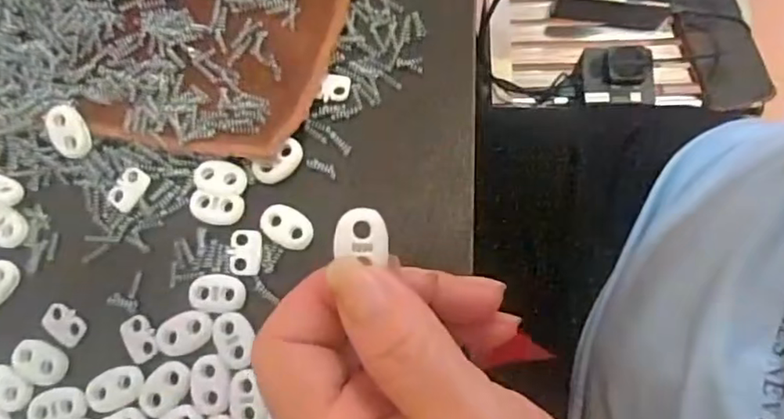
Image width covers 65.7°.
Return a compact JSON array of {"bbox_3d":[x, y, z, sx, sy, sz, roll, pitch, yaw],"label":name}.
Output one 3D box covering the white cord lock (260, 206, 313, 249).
[{"bbox_3d":[-0.043,0.007,0.248,0.023,0.004,0.015,26,79,7],"label":"white cord lock"}]

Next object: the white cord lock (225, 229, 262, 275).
[{"bbox_3d":[-0.060,0.017,0.247,0.014,0.004,0.018,2,77,2],"label":"white cord lock"}]

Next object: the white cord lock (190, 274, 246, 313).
[{"bbox_3d":[-0.070,0.033,0.242,0.022,0.004,0.014,3,77,2],"label":"white cord lock"}]

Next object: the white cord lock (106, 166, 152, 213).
[{"bbox_3d":[-0.111,-0.009,0.256,0.013,0.004,0.019,35,80,9],"label":"white cord lock"}]

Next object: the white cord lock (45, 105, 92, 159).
[{"bbox_3d":[-0.136,-0.033,0.255,0.014,0.004,0.022,-22,98,-11],"label":"white cord lock"}]

